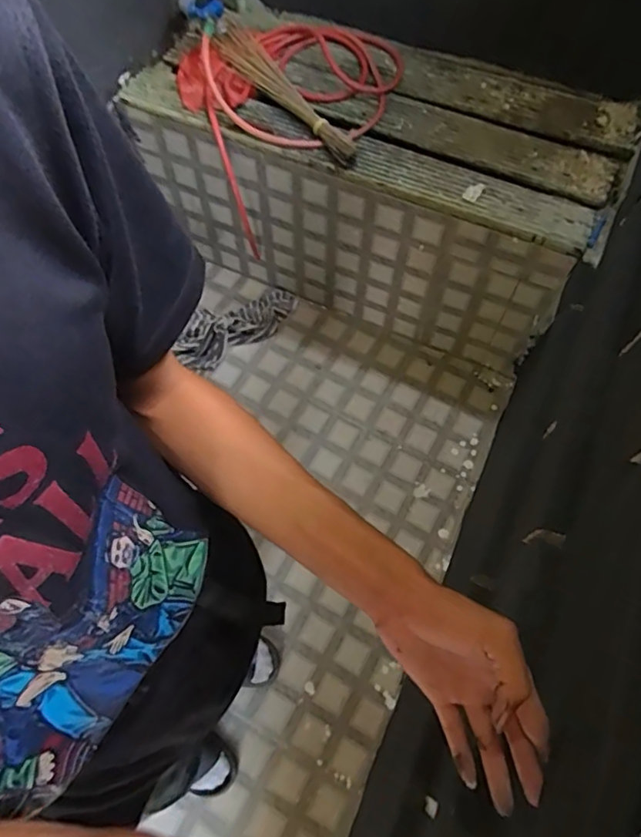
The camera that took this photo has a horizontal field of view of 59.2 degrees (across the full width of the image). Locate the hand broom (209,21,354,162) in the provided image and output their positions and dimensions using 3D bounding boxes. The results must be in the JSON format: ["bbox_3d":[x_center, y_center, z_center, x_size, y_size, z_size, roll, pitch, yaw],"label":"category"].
[{"bbox_3d":[-0.099,-0.766,1.332,0.110,0.046,0.511,-30,68,-14],"label":"hand broom"}]

